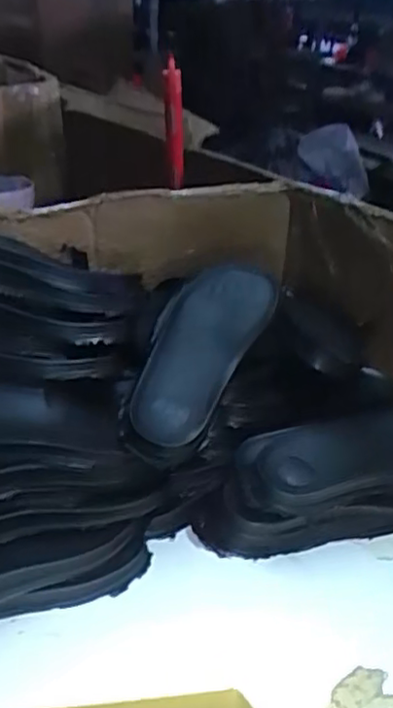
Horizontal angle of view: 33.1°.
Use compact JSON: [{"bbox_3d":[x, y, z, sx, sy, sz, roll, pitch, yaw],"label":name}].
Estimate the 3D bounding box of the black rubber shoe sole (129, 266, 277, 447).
[{"bbox_3d":[0.008,-0.014,0.609,0.089,0.032,0.217,13,45,15],"label":"black rubber shoe sole"}]

